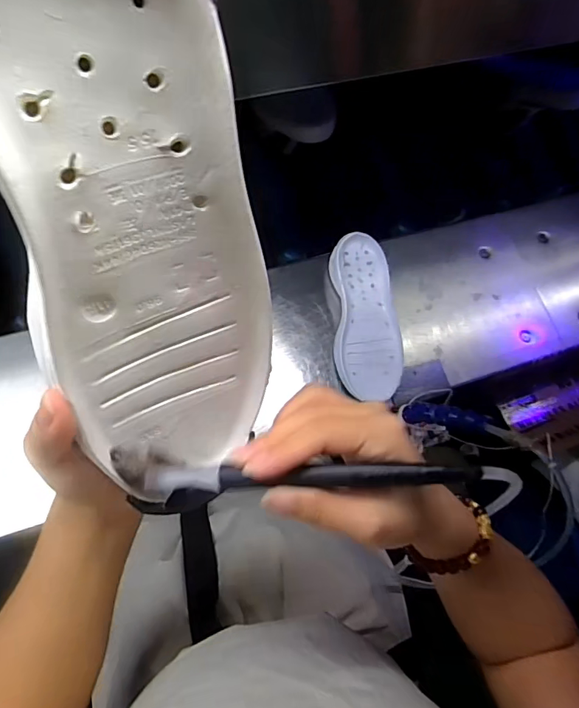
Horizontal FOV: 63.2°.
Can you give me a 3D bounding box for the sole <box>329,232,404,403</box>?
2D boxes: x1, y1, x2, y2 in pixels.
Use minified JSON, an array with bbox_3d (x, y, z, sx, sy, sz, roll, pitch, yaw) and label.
[{"bbox_3d":[0.097,-0.050,0.606,0.082,0.017,0.212,-5,78,0],"label":"sole"}]

